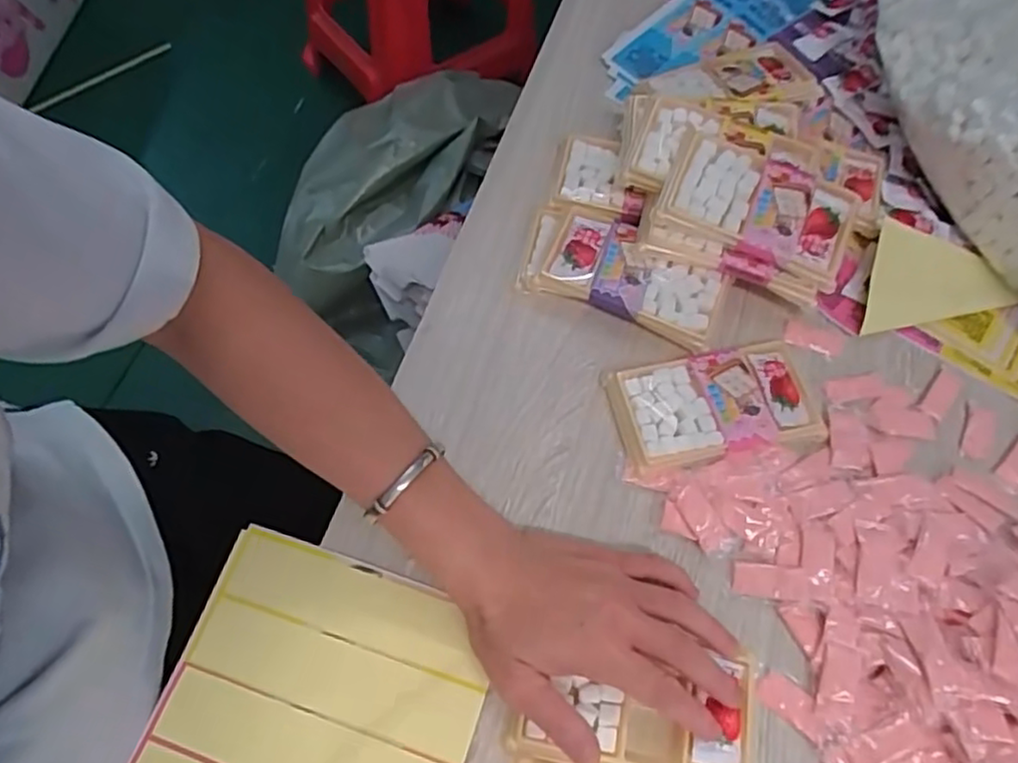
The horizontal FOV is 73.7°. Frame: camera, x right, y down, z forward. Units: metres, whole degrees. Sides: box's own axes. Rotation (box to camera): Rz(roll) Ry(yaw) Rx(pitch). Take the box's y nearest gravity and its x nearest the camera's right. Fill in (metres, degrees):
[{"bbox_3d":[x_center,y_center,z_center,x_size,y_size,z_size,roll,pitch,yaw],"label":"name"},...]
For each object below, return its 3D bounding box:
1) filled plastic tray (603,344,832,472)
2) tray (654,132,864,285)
[{"bbox_3d":[0.140,0.015,0.459,0.138,0.016,0.075,-10,64,-9],"label":"filled plastic tray"},{"bbox_3d":[0.180,-0.127,0.485,0.130,0.025,0.075,21,64,8],"label":"tray"}]

